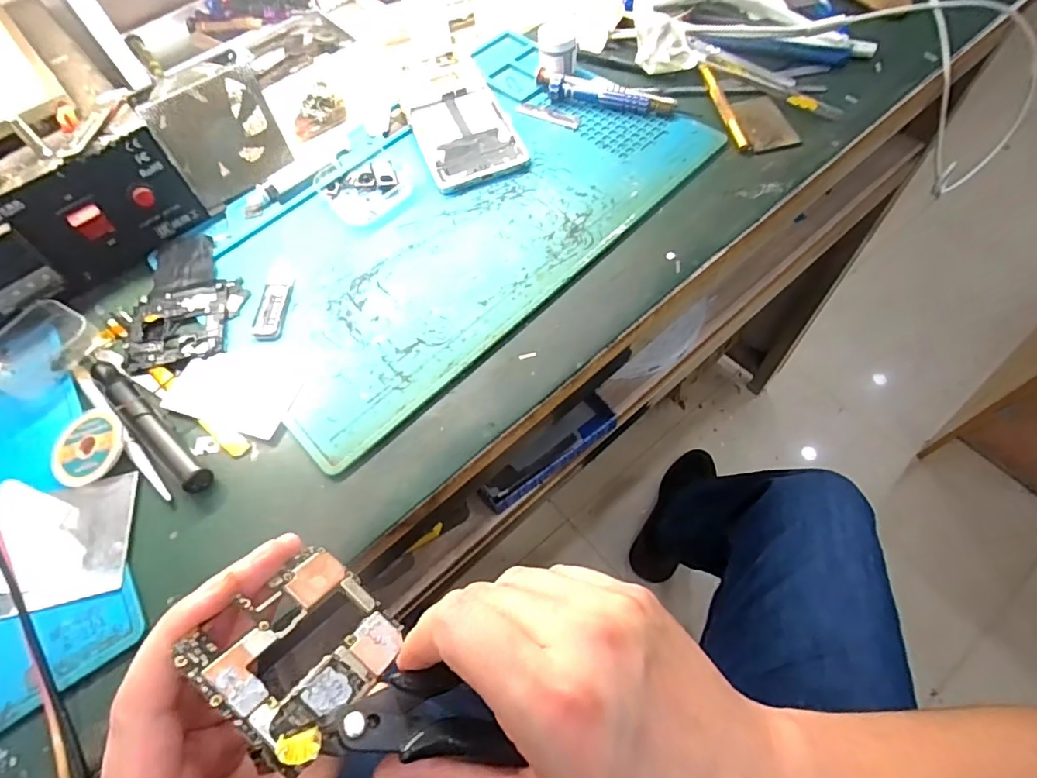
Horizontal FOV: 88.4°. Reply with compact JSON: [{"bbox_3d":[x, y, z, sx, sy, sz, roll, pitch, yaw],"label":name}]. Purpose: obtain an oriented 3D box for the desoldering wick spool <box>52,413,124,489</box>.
[{"bbox_3d":[-0.257,0.036,0.318,0.043,0.013,0.043,-1,62,3],"label":"desoldering wick spool"}]

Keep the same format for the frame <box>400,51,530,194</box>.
[{"bbox_3d":[-0.053,-0.230,0.447,0.075,0.010,0.164,-19,63,-7],"label":"frame"}]

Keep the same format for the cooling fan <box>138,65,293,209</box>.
[{"bbox_3d":[-0.216,-0.186,0.393,0.080,0.080,0.019,-42,68,-17],"label":"cooling fan"}]

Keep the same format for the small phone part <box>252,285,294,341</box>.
[{"bbox_3d":[-0.169,-0.053,0.365,0.020,0.004,0.046,0,62,4],"label":"small phone part"}]

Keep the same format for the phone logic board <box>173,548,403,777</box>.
[{"bbox_3d":[-0.075,0.090,0.193,0.054,0.008,0.066,39,27,6],"label":"phone logic board"}]

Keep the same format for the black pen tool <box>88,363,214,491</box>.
[{"bbox_3d":[-0.225,0.020,0.325,0.124,0.014,0.014,38,71,20],"label":"black pen tool"}]

